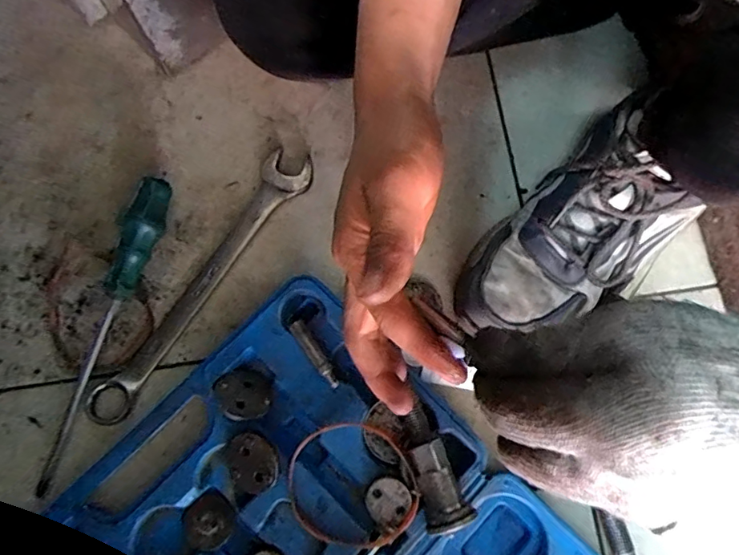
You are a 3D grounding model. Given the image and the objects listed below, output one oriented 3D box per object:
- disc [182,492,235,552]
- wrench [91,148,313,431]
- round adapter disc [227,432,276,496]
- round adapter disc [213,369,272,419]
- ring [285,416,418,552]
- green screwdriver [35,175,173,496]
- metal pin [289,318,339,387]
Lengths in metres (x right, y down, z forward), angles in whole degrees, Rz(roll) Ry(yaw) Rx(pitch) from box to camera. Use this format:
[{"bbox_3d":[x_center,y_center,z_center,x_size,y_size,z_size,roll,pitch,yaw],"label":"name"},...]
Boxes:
[{"bbox_3d":[-0.112,0.170,0.362,0.032,0.004,0.033,0,77,0],"label":"disc"},{"bbox_3d":[-0.133,0.002,0.416,0.038,0.010,0.251,34,79,8],"label":"wrench"},{"bbox_3d":[-0.080,0.126,0.358,0.034,0.013,0.039,0,77,0],"label":"round adapter disc"},{"bbox_3d":[-0.090,0.082,0.373,0.041,0.006,0.032,31,79,7],"label":"round adapter disc"},{"bbox_3d":[-0.011,0.141,0.357,0.086,0.010,0.084,0,77,0],"label":"ring"},{"bbox_3d":[-0.199,0.038,0.394,0.026,0.032,0.240,16,77,4],"label":"green screwdriver"},{"bbox_3d":[-0.038,0.055,0.375,0.011,0.016,0.053,-35,79,-7],"label":"metal pin"}]

